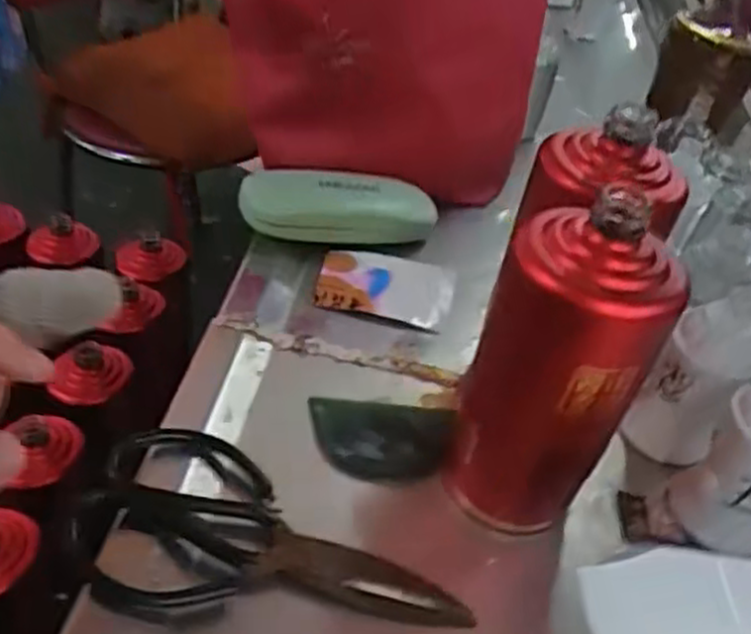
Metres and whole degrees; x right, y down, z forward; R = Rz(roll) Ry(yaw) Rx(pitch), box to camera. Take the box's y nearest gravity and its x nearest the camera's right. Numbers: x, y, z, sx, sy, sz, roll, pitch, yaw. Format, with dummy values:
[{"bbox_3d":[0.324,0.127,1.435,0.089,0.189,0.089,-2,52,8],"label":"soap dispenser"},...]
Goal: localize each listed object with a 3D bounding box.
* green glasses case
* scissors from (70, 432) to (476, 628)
[{"bbox_3d":[-0.028,-0.087,0.614,0.160,0.042,0.054,1,37,-21],"label":"green glasses case"},{"bbox_3d":[-0.048,0.115,0.400,0.193,0.030,0.098,18,39,-1],"label":"scissors"}]

